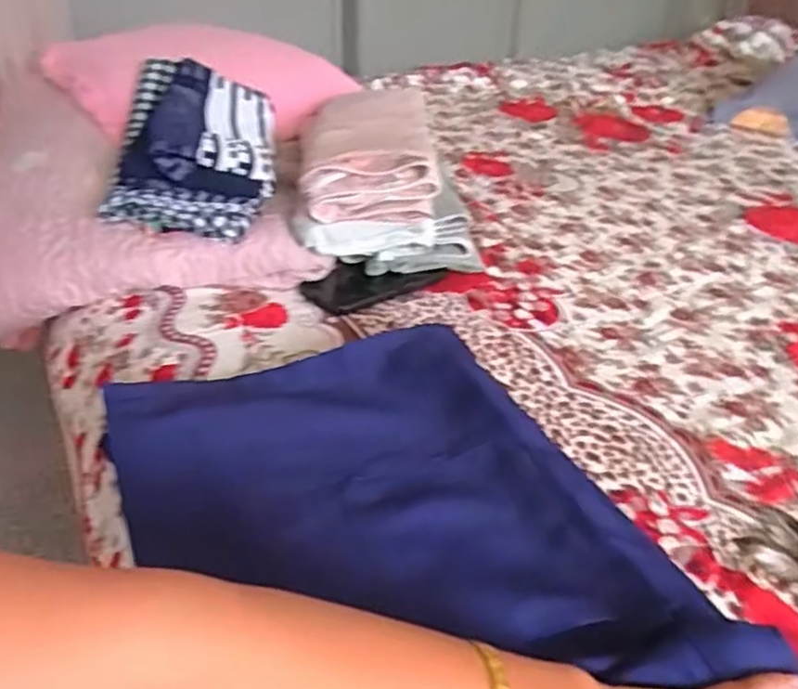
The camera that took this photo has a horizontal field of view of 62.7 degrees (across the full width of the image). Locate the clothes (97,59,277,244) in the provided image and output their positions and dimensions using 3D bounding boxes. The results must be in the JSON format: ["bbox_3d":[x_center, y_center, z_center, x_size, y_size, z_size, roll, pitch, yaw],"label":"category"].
[{"bbox_3d":[-0.223,-0.230,0.713,0.164,0.078,0.260,-6,52,-10],"label":"clothes"}]

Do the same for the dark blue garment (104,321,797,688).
[{"bbox_3d":[0.017,0.149,0.387,0.296,0.031,0.483,-17,40,-23],"label":"dark blue garment"}]

